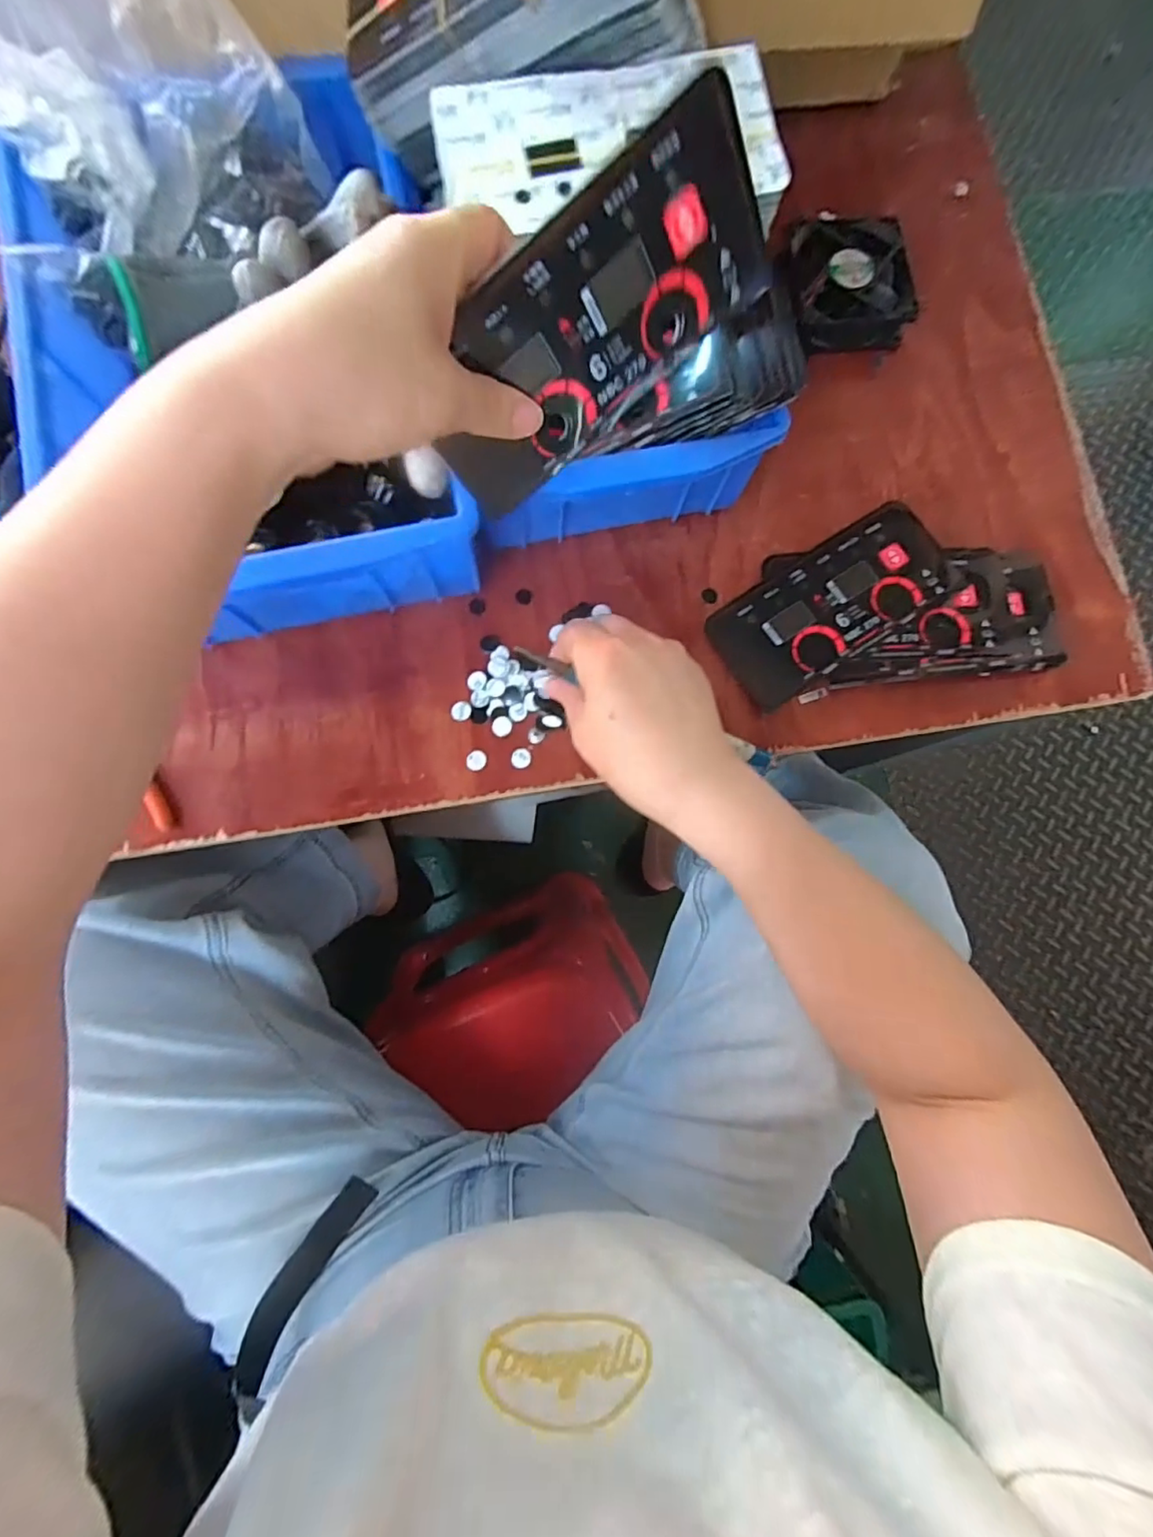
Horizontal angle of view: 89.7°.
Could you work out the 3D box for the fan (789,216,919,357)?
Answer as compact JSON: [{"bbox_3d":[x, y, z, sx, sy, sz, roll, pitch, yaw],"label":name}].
[{"bbox_3d":[0.185,-0.332,0.397,0.080,0.027,0.087,-1,81,-2],"label":"fan"}]

